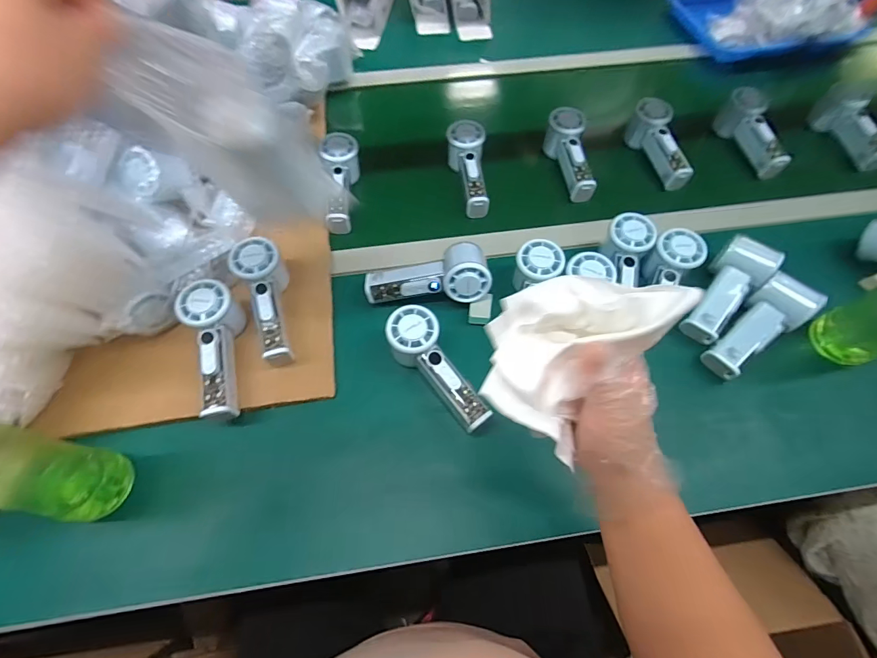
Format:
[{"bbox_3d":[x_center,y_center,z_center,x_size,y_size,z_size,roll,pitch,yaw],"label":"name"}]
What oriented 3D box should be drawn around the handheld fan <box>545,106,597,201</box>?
[{"bbox_3d":[0.205,-0.269,0.621,0.059,0.050,0.159,-8,75,-4],"label":"handheld fan"}]

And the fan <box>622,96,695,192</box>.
[{"bbox_3d":[0.345,-0.286,0.628,0.047,0.062,0.156,-6,61,-3],"label":"fan"}]

